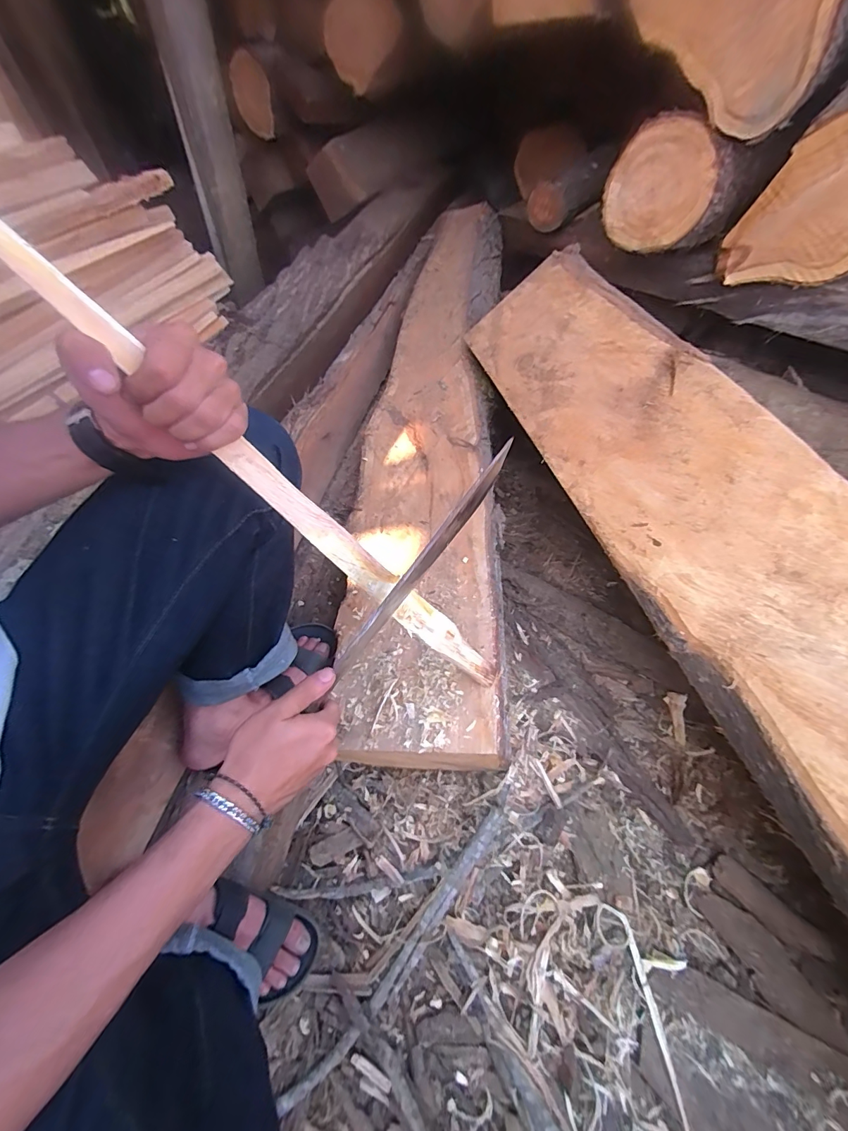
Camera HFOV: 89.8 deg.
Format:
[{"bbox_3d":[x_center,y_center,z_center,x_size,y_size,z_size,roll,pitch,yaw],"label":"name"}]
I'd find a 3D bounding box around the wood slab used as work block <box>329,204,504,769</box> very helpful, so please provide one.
[{"bbox_3d":[0.023,-0.382,0.952,0.283,0.054,1.517,-2,59,13],"label":"wood slab used as work block"}]

